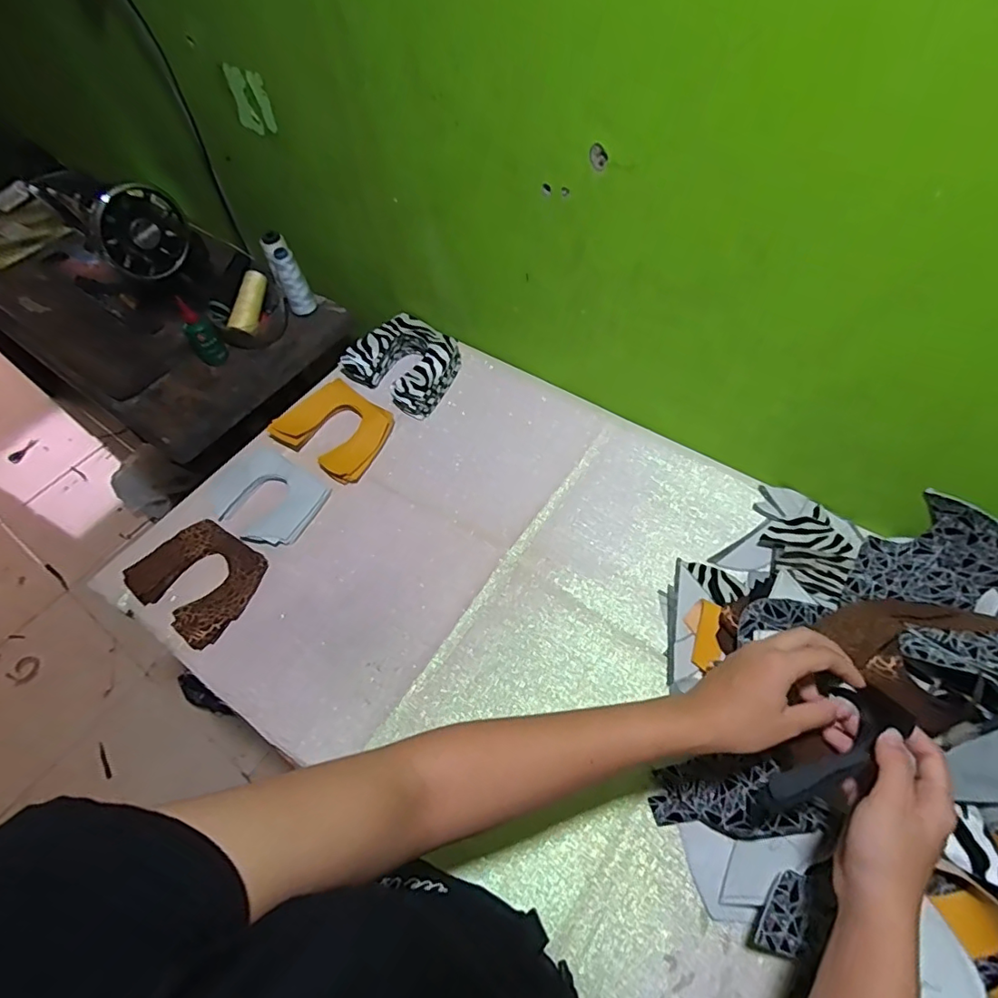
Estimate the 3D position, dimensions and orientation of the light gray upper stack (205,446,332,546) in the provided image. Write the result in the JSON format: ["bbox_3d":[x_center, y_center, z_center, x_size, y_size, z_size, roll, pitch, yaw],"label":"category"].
[{"bbox_3d":[-0.317,-0.003,0.733,0.146,0.010,0.115,28,64,17],"label":"light gray upper stack"}]

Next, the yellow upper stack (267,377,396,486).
[{"bbox_3d":[-0.238,-0.105,0.785,0.155,0.024,0.127,29,64,17],"label":"yellow upper stack"}]

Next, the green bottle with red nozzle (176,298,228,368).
[{"bbox_3d":[-0.486,-0.270,0.868,0.051,0.102,0.043,36,67,20],"label":"green bottle with red nozzle"}]

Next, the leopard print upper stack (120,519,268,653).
[{"bbox_3d":[-0.379,0.095,0.677,0.157,0.010,0.125,29,64,17],"label":"leopard print upper stack"}]

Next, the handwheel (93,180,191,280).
[{"bbox_3d":[-0.547,-0.408,0.828,0.049,0.119,0.129,16,60,14],"label":"handwheel"}]

